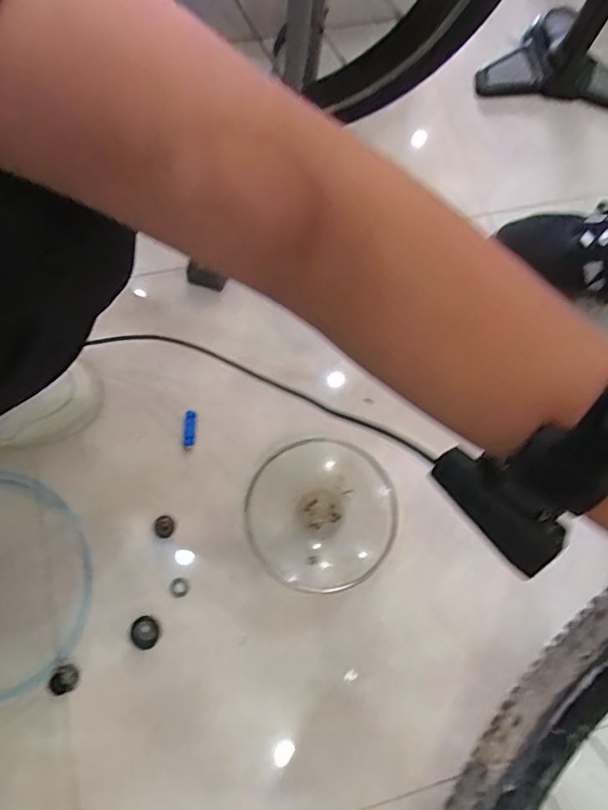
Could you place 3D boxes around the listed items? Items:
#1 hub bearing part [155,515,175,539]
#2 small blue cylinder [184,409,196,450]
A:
[{"bbox_3d":[-0.145,0.127,0.544,0.022,0.004,0.021,39,74,6],"label":"hub bearing part"},{"bbox_3d":[-0.123,0.027,0.563,0.011,0.006,0.042,5,73,-4],"label":"small blue cylinder"}]

